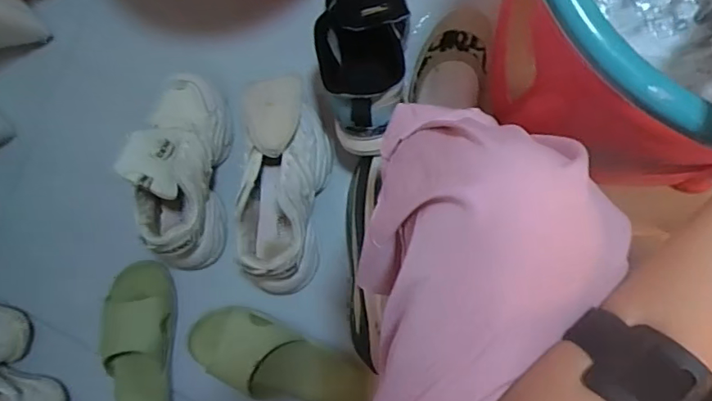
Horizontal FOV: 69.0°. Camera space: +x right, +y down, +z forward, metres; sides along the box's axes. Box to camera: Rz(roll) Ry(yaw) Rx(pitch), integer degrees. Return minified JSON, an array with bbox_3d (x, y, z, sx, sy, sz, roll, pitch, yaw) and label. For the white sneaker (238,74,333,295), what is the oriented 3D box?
[{"bbox_3d":[-0.091,-0.016,0.638,0.091,0.094,0.261,7,91,7],"label":"white sneaker"}]

